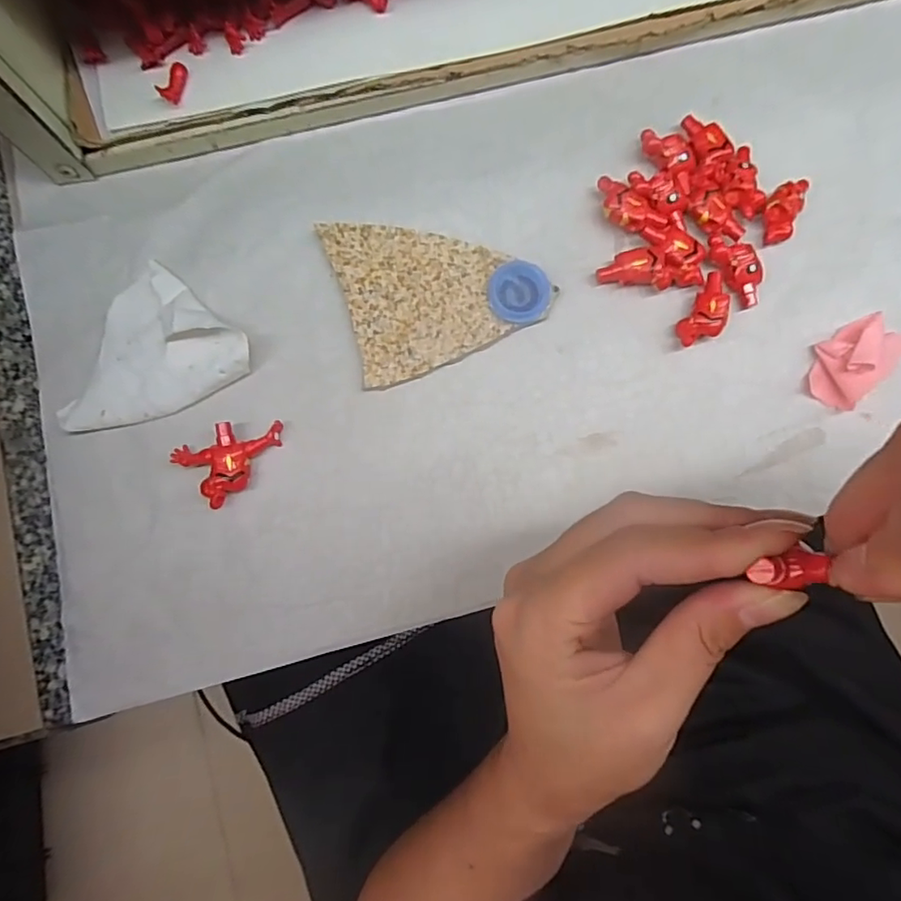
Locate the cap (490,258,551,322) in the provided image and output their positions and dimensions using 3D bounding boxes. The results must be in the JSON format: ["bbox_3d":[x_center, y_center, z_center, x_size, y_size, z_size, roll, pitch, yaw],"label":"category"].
[{"bbox_3d":[0.034,-0.077,0.270,0.029,0.009,0.030,0,80,0],"label":"cap"}]

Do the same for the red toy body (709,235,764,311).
[{"bbox_3d":[0.140,-0.089,0.268,0.016,0.009,0.038,-28,81,-4],"label":"red toy body"}]

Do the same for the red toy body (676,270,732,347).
[{"bbox_3d":[0.124,-0.066,0.266,0.018,0.011,0.038,33,82,5],"label":"red toy body"}]

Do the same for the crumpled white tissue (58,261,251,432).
[{"bbox_3d":[-0.142,-0.039,0.260,0.068,0.013,0.081,39,83,6],"label":"crumpled white tissue"}]

